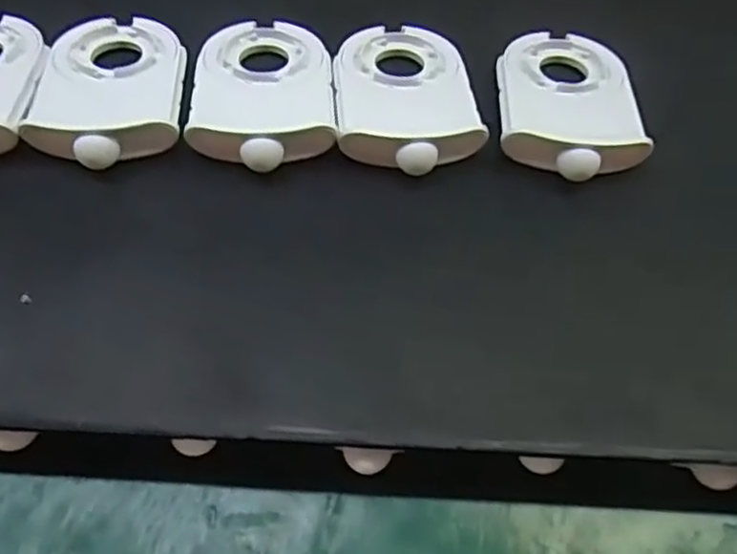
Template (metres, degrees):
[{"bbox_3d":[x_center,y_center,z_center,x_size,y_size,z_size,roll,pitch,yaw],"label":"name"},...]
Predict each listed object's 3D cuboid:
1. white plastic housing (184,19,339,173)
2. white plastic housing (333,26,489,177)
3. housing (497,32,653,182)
[{"bbox_3d":[-0.044,-0.082,0.299,0.058,0.012,0.087,-2,59,-3],"label":"white plastic housing"},{"bbox_3d":[0.015,-0.078,0.302,0.058,0.015,0.087,-2,59,-3],"label":"white plastic housing"},{"bbox_3d":[0.085,-0.076,0.304,0.057,0.018,0.087,6,59,1],"label":"housing"}]

